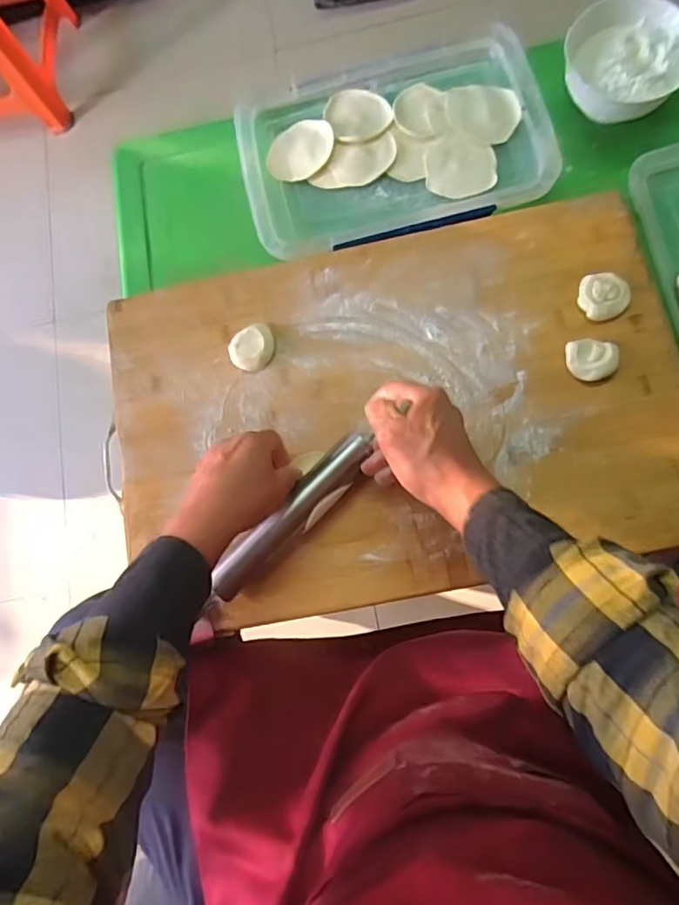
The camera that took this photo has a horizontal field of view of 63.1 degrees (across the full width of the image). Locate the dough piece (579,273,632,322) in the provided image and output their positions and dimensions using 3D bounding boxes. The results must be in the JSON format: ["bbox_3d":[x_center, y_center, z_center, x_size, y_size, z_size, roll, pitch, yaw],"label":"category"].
[{"bbox_3d":[0.278,-0.164,0.579,0.047,0.016,0.048,2,78,7],"label":"dough piece"}]

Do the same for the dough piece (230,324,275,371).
[{"bbox_3d":[-0.095,-0.114,0.606,0.050,0.014,0.046,-1,77,6],"label":"dough piece"}]

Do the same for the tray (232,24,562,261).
[{"bbox_3d":[0.062,-0.371,0.673,0.359,0.044,0.248,-11,77,4],"label":"tray"}]

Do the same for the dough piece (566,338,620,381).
[{"bbox_3d":[0.257,-0.094,0.564,0.047,0.020,0.041,6,78,7],"label":"dough piece"}]

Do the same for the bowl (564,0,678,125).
[{"bbox_3d":[0.320,-0.442,0.626,0.134,0.071,0.134,-1,77,6],"label":"bowl"}]

